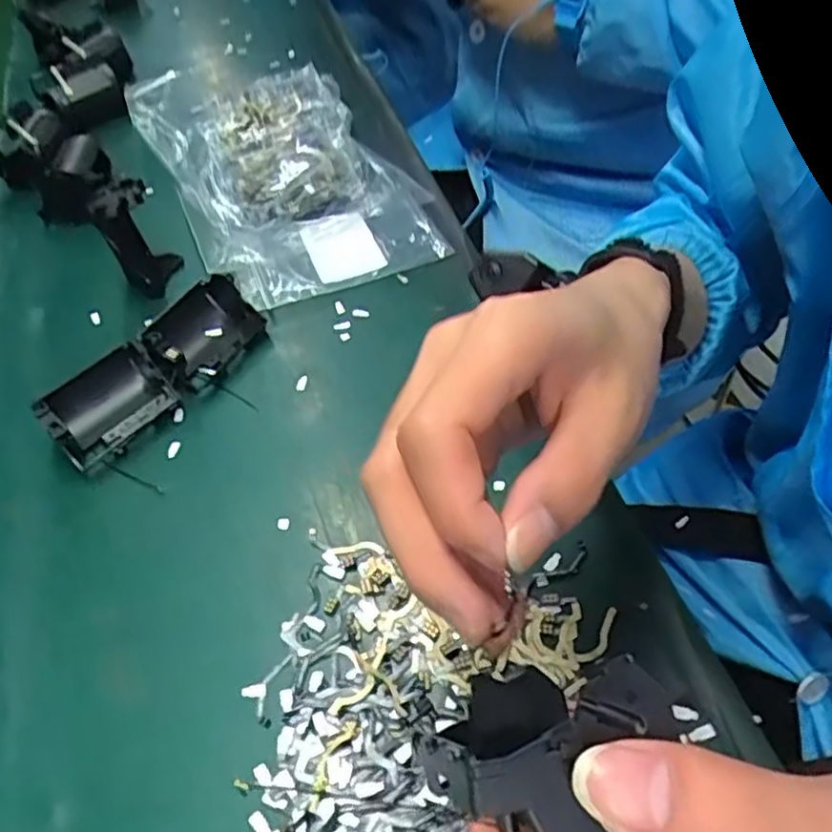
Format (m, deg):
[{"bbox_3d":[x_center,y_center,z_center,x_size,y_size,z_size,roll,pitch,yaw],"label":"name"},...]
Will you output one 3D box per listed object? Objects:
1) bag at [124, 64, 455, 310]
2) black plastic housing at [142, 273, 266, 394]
[{"bbox_3d":[-0.115,-0.213,0.578,0.174,0.034,0.315,-23,54,-12],"label":"bag"},{"bbox_3d":[-0.142,-0.057,0.457,0.051,0.040,0.073,26,59,23],"label":"black plastic housing"}]

